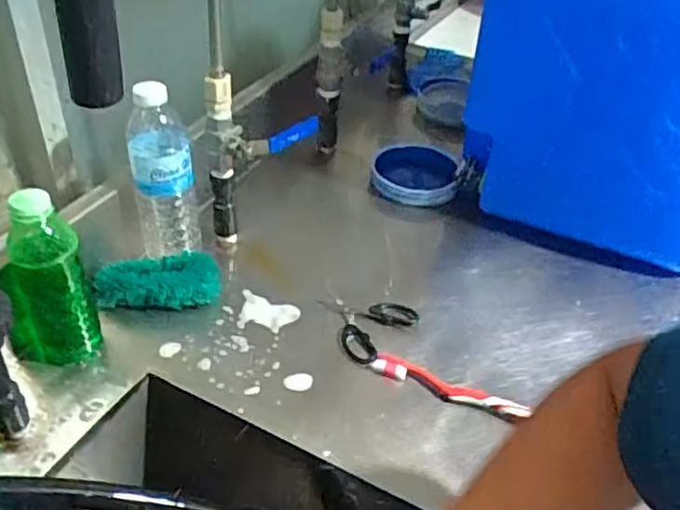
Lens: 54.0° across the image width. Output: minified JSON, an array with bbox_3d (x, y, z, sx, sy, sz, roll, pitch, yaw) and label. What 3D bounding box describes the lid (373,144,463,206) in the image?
[{"bbox_3d":[0.099,-0.116,0.897,0.109,0.033,0.108,-11,46,2],"label":"lid"}]

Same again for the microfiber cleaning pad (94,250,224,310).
[{"bbox_3d":[-0.188,0.028,0.698,0.123,0.045,0.049,0,40,-7],"label":"microfiber cleaning pad"}]

